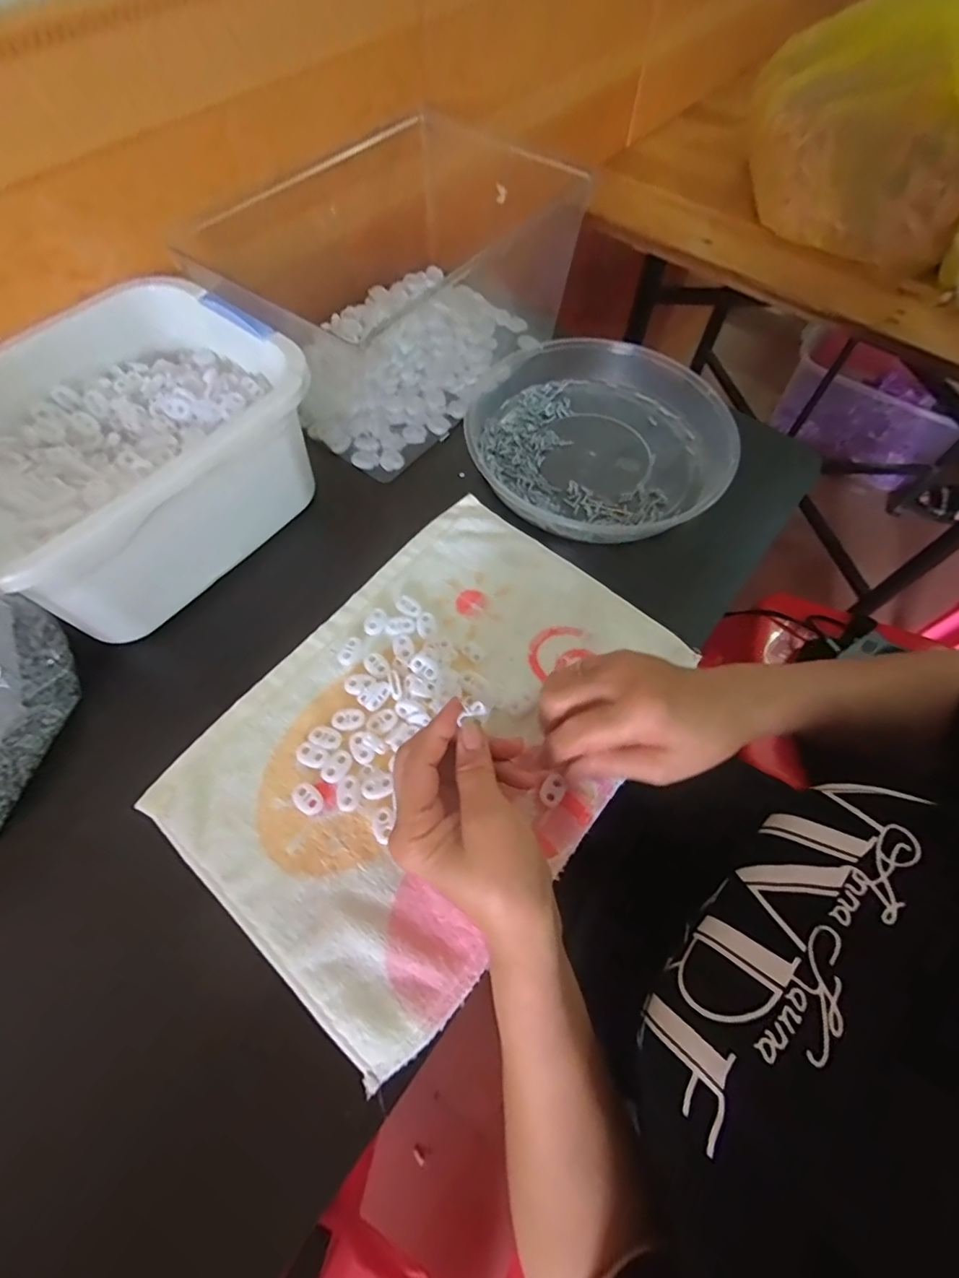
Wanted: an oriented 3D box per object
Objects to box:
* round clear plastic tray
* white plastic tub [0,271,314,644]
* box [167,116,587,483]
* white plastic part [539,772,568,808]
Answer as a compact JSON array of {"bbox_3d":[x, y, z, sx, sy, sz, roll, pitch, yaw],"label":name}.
[{"bbox_3d":[0.105,-0.189,0.482,0.230,0.040,0.230,1,63,-2],"label":"round clear plastic tray"},{"bbox_3d":[-0.258,-0.134,0.384,0.184,0.107,0.232,37,67,15],"label":"white plastic tub"},{"bbox_3d":[-0.071,-0.332,0.493,0.216,0.117,0.311,35,67,14],"label":"box"},{"bbox_3d":[0.049,0.099,0.341,0.015,0.004,0.021,34,67,14],"label":"white plastic part"}]

